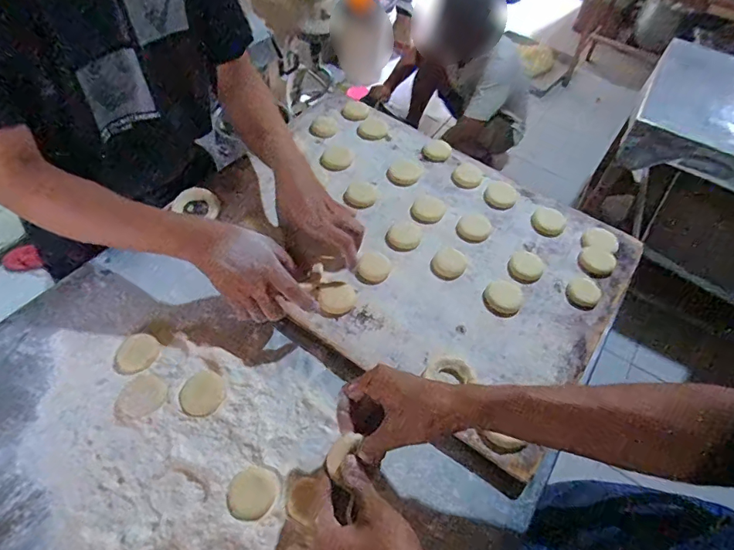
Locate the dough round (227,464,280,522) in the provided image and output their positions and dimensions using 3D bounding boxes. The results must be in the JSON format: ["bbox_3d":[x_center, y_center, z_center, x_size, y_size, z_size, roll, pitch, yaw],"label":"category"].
[{"bbox_3d":[-0.115,0.219,0.450,0.046,0.010,0.050,2,56,-3],"label":"dough round"}]

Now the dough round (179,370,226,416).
[{"bbox_3d":[-0.187,0.135,0.511,0.045,0.008,0.050,24,58,12],"label":"dough round"}]

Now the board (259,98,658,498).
[{"bbox_3d":[0.059,-0.056,0.640,0.557,0.024,0.414,34,61,17],"label":"board"}]

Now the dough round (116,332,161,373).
[{"bbox_3d":[-0.275,0.093,0.539,0.044,0.006,0.049,19,57,9],"label":"dough round"}]

